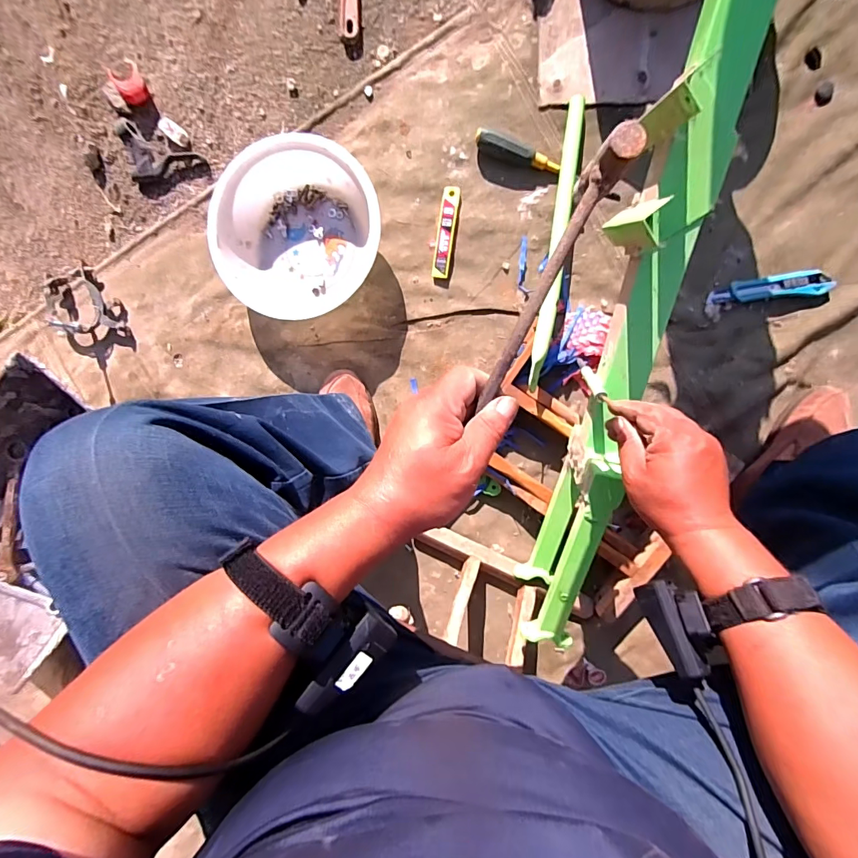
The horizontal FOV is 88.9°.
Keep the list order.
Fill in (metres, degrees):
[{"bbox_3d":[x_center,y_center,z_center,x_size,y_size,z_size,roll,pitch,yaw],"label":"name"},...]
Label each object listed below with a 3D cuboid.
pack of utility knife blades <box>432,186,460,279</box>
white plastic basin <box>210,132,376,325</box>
[{"bbox_3d":[0.026,-0.301,0.673,0.027,0.014,0.131,9,97,3],"label":"pack of utility knife blades"},{"bbox_3d":[-0.193,-0.297,0.652,0.241,0.096,0.222,0,97,4],"label":"white plastic basin"}]

